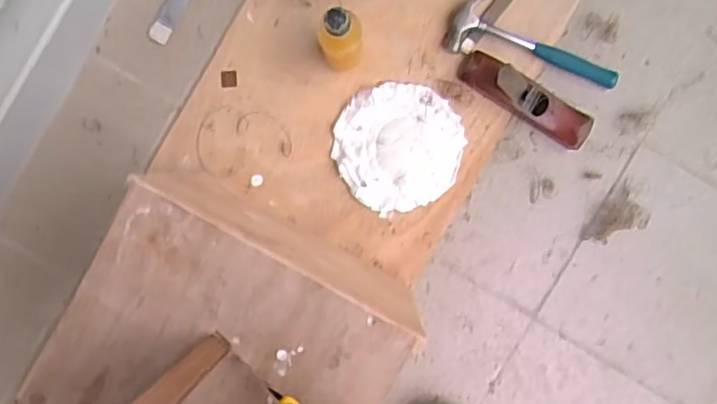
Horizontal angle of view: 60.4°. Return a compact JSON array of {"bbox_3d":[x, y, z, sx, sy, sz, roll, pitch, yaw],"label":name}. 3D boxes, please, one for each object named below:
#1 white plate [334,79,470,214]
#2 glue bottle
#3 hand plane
[{"bbox_3d":[0.060,-0.080,0.888,0.179,0.014,0.178,0,91,1],"label":"white plate"},{"bbox_3d":[-0.021,-0.200,0.794,0.056,0.181,0.050,-7,91,1],"label":"glue bottle"},{"bbox_3d":[0.234,-0.143,0.846,0.201,0.064,0.048,32,91,0],"label":"hand plane"}]

